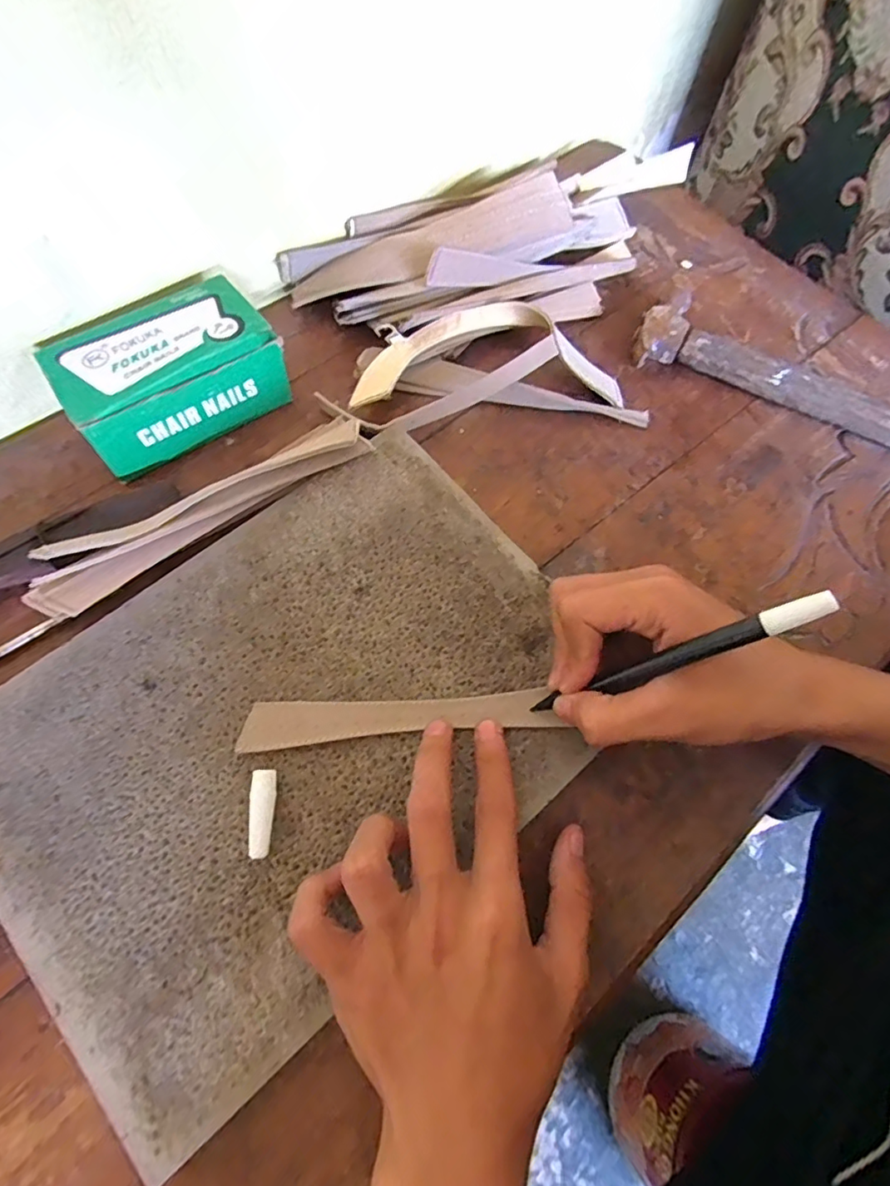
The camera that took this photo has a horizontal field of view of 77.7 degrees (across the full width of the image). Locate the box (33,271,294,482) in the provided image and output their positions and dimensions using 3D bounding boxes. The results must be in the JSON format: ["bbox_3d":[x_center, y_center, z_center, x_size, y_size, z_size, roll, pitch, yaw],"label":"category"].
[{"bbox_3d":[-0.167,-0.133,0.337,0.118,0.054,0.079,-38,74,-17],"label":"box"}]

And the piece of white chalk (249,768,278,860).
[{"bbox_3d":[-0.083,0.100,0.251,0.010,0.010,0.037,0,67,-3],"label":"piece of white chalk"}]

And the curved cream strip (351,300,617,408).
[{"bbox_3d":[0.027,-0.155,0.368,0.177,0.033,0.071,-7,68,-7],"label":"curved cream strip"}]

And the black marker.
[{"bbox_3d":[0.090,0.030,0.234,0.011,0.135,0.008,10,59,-44],"label":"black marker"}]

